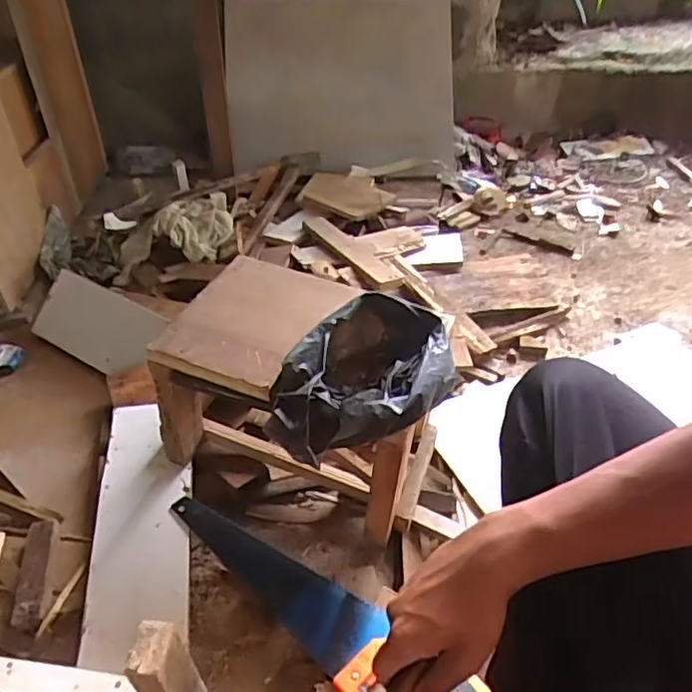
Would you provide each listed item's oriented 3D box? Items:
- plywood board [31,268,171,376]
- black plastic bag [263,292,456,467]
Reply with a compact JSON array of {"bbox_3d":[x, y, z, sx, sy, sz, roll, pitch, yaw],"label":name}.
[{"bbox_3d":[-0.458,-0.041,1.122,0.279,0.019,0.132,24,84,26],"label":"plywood board"},{"bbox_3d":[0.014,0.030,0.671,0.224,0.092,0.149,-17,41,-18],"label":"black plastic bag"}]

